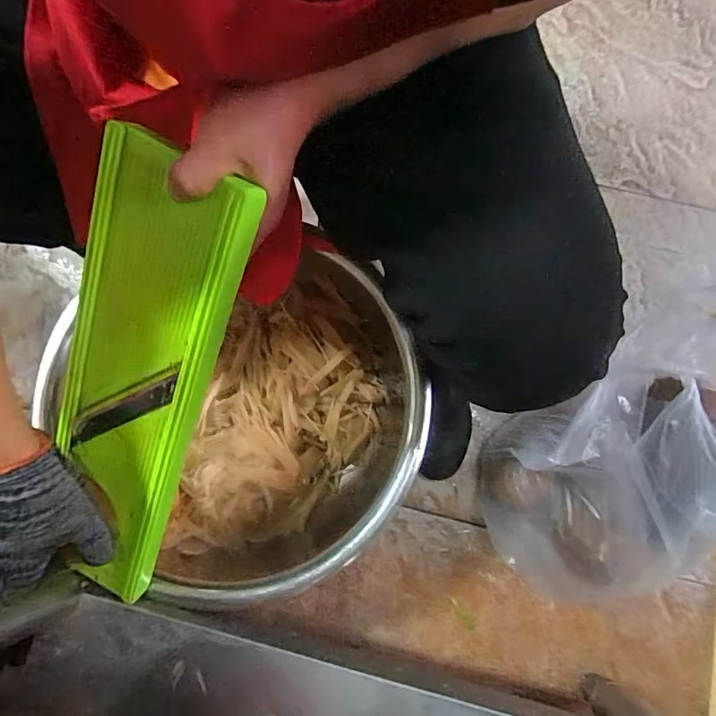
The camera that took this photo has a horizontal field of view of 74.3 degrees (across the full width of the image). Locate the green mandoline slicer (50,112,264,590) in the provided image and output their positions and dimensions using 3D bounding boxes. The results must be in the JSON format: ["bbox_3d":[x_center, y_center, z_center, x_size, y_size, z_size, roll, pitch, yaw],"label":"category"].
[{"bbox_3d":[-0.193,0.046,0.402,0.128,0.018,0.429,24,114,6],"label":"green mandoline slicer"}]

